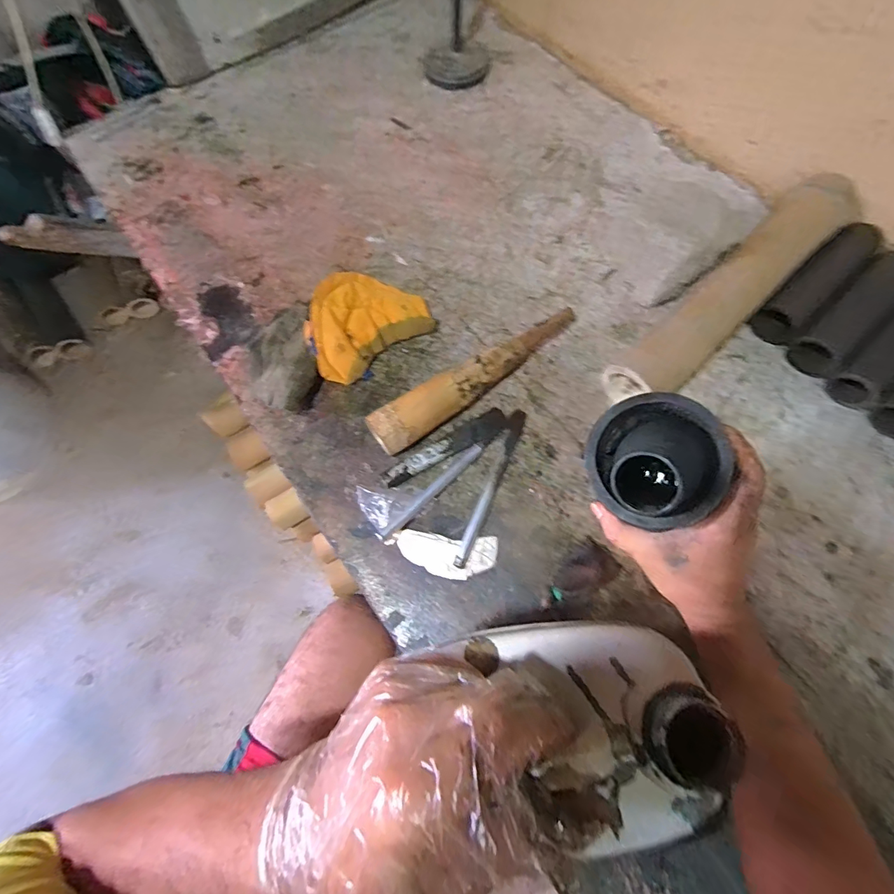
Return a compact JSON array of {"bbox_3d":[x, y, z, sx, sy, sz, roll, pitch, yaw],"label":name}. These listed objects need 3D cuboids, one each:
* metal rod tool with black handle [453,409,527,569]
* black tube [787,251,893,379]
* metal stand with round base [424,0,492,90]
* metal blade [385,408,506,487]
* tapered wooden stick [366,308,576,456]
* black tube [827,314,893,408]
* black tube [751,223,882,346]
[{"bbox_3d":[0.049,0.040,0.496,0.017,0.010,0.192,23,71,8],"label":"metal rod tool with black handle"},{"bbox_3d":[0.481,-0.156,0.541,0.200,0.059,0.054,-40,75,-14],"label":"black tube"},{"bbox_3d":[0.019,-0.666,0.662,0.107,0.199,0.121,2,70,0],"label":"metal stand with round base"},{"bbox_3d":[0.000,-0.002,0.509,0.150,0.011,0.031,-27,72,-10],"label":"metal blade"},{"bbox_3d":[0.042,-0.081,0.519,0.281,0.052,0.044,-32,73,-11],"label":"tapered wooden stick"},{"bbox_3d":[0.516,-0.118,0.526,0.180,0.057,0.051,-40,75,-14],"label":"black tube"},{"bbox_3d":[0.448,-0.196,0.556,0.181,0.061,0.054,-42,75,-14],"label":"black tube"}]

